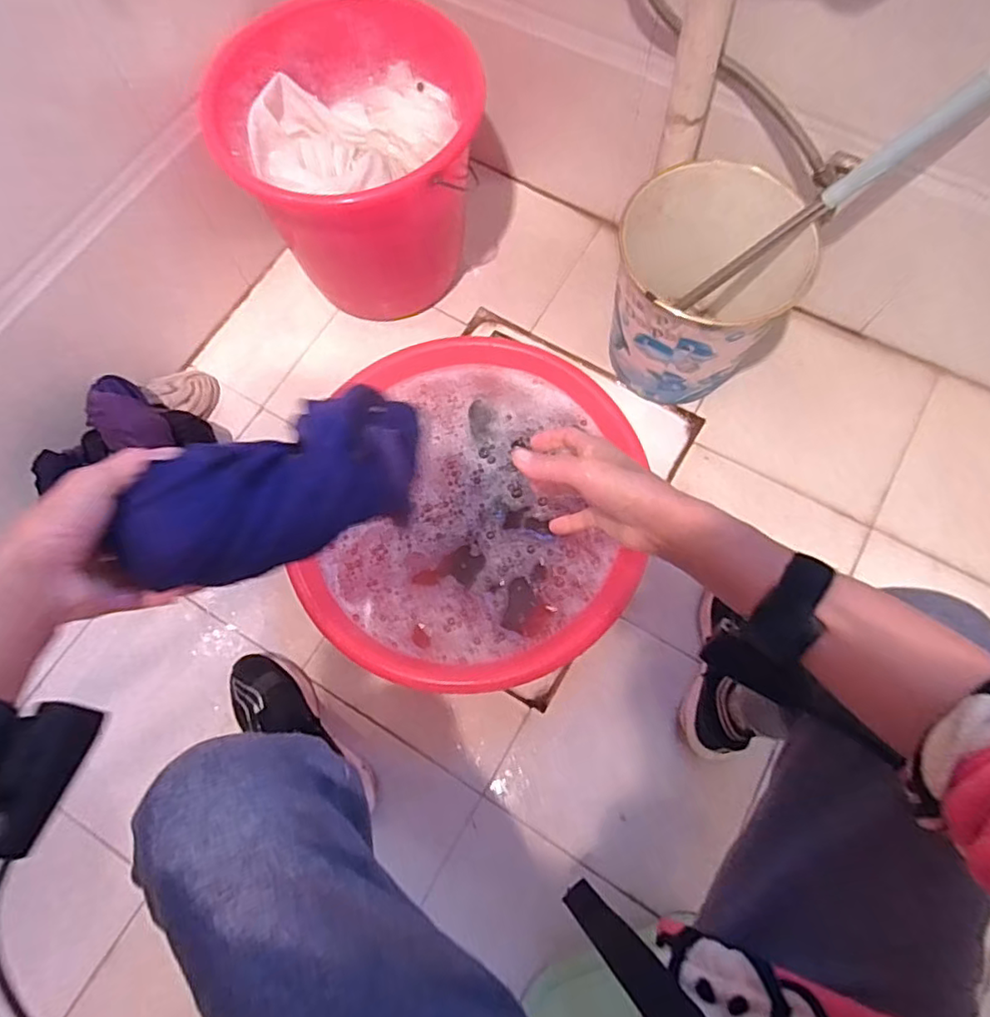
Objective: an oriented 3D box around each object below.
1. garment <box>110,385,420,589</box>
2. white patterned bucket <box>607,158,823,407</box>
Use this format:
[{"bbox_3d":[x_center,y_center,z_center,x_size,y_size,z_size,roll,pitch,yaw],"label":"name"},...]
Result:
[{"bbox_3d":[-0.137,-0.014,0.398,0.201,0.046,0.085,-30,72,-32],"label":"garment"},{"bbox_3d":[0.284,-0.293,0.869,0.233,0.273,0.228,0,72,2],"label":"white patterned bucket"}]

